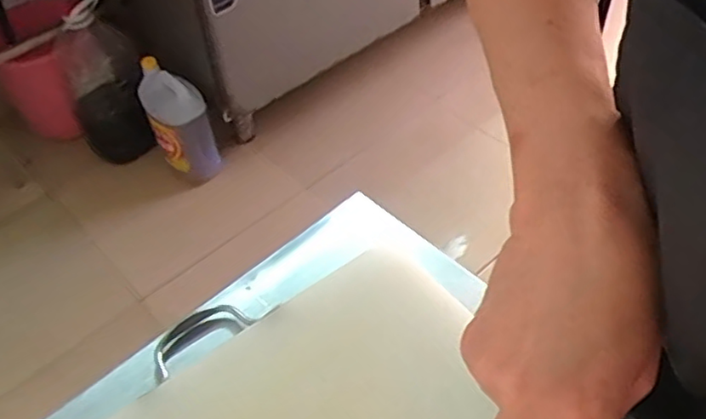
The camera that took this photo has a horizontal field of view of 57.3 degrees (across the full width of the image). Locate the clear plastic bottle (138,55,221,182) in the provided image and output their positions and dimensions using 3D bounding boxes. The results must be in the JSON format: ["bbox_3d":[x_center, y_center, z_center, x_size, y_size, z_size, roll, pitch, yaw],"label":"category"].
[{"bbox_3d":[-0.443,-0.225,1.646,0.138,0.305,0.126,-23,50,-16],"label":"clear plastic bottle"}]

